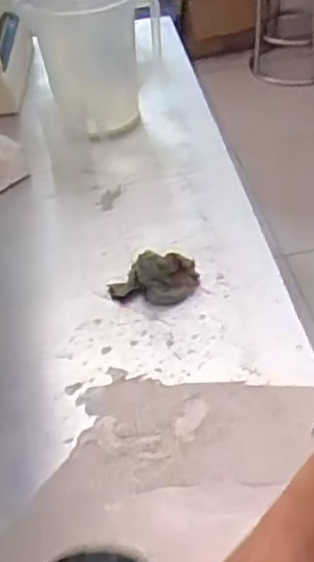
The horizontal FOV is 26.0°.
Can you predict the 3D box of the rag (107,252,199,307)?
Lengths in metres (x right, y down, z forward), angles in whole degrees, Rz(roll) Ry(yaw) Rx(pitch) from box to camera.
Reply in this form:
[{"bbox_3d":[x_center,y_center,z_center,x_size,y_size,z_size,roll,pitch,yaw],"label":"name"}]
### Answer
[{"bbox_3d":[-0.007,-0.004,0.959,0.121,0.051,0.063,4,45,11],"label":"rag"}]

